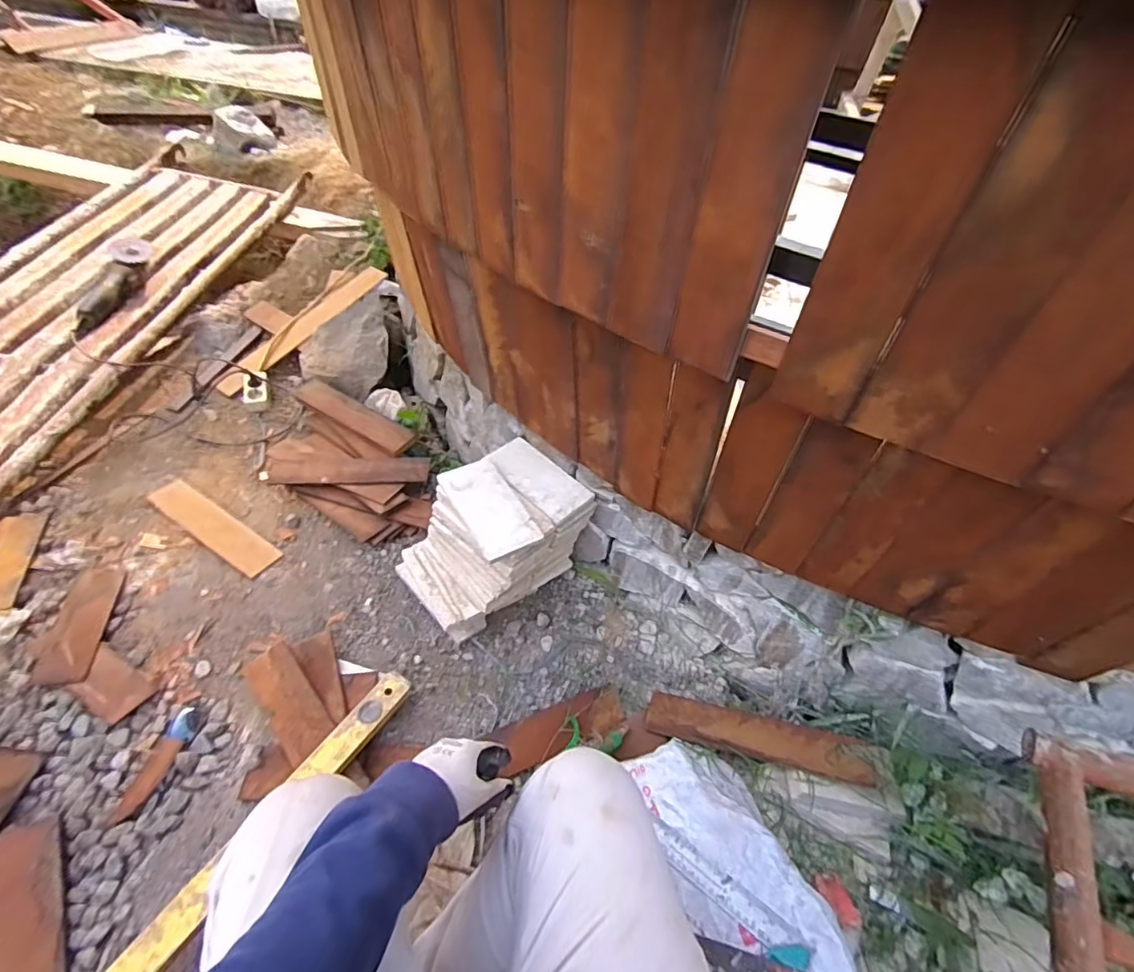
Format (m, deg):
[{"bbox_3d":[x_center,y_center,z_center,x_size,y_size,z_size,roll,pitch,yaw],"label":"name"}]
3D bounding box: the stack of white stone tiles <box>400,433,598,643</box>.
[{"bbox_3d":[-0.138,0.101,1.043,0.291,0.274,0.251,-27,53,-30],"label":"stack of white stone tiles"}]

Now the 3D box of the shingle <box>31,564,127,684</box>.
[{"bbox_3d":[-0.892,0.247,1.021,0.084,0.012,0.244,-5,43,-16],"label":"shingle"}]

